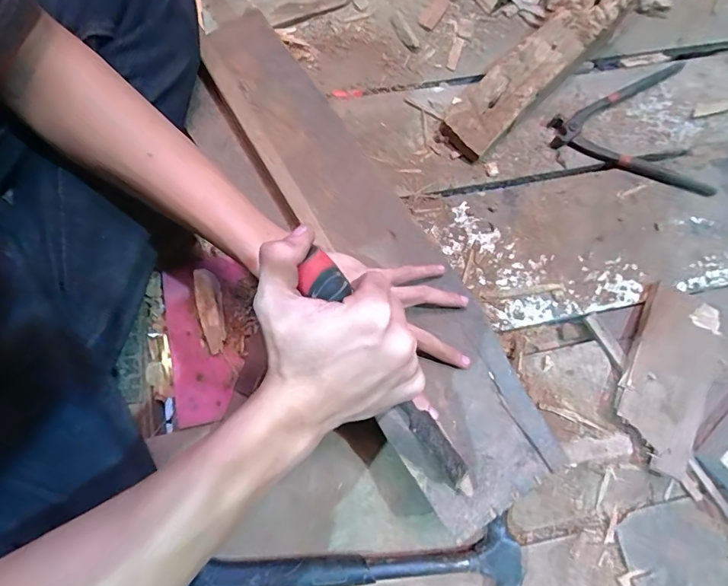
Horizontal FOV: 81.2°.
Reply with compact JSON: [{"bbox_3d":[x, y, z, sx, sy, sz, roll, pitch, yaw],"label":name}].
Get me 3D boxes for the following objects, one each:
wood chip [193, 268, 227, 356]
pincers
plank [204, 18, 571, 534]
[{"bbox_3d":[-0.169,0.019,0.476,0.025,0.029,0.091,-14,76,-4],"label":"wood chip"},{"bbox_3d":[0.363,-0.244,0.556,0.213,0.021,0.189,18,77,4],"label":"pincers"},{"bbox_3d":[-0.012,-0.056,0.414,0.119,0.033,0.562,-29,80,-7],"label":"plank"}]

